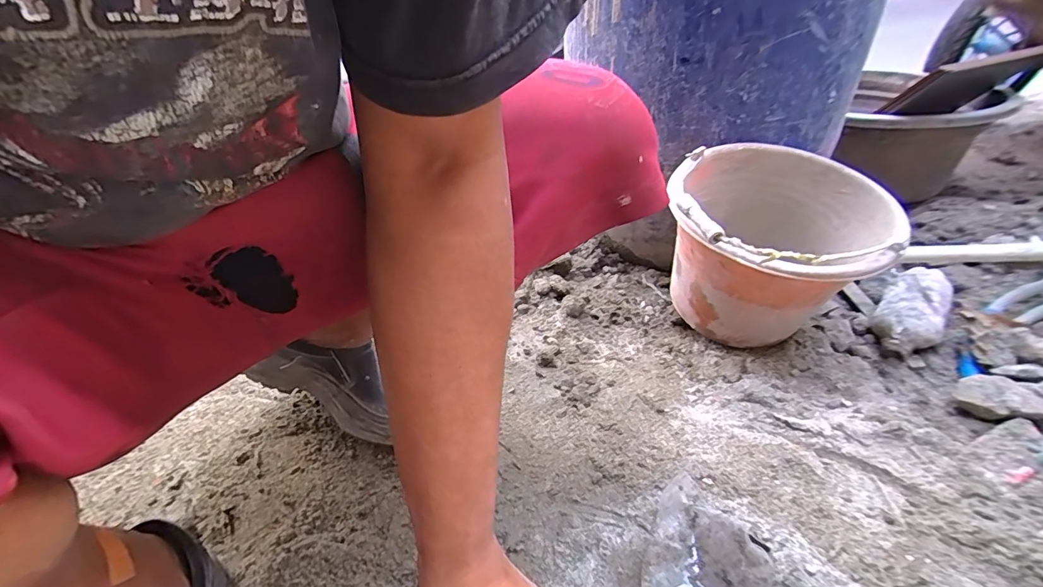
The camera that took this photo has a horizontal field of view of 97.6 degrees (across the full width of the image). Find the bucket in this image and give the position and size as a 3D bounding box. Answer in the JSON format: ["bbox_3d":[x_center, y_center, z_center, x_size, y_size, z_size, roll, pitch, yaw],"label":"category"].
[{"bbox_3d":[0.329,-0.041,0.608,0.242,0.225,0.287,12,39,21],"label":"bucket"}]

